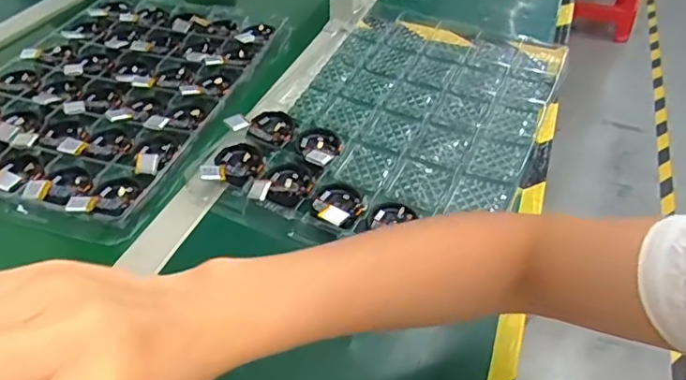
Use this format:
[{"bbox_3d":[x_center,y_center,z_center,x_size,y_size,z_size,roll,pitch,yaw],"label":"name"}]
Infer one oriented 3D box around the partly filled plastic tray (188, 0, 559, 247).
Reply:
[{"bbox_3d":[0.075,-0.101,0.623,0.292,0.026,0.454,18,46,18],"label":"partly filled plastic tray"}]

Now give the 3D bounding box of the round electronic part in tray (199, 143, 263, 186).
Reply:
[{"bbox_3d":[-0.112,-0.027,0.535,0.060,0.019,0.058,-8,44,-9],"label":"round electronic part in tray"}]

